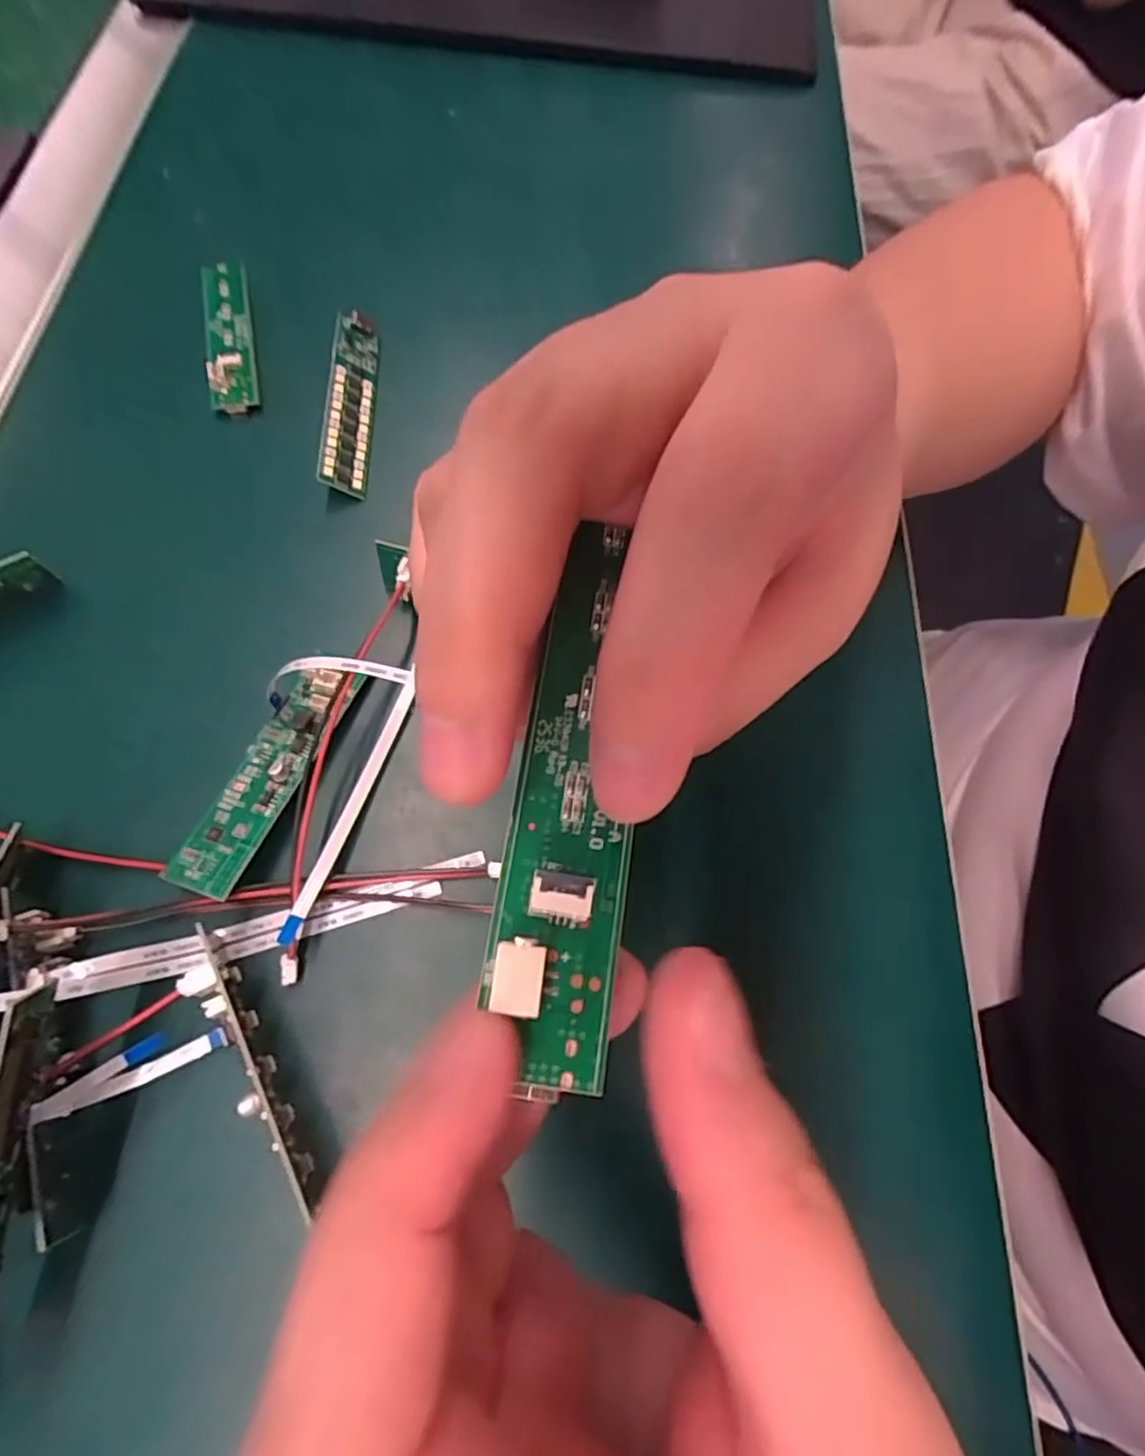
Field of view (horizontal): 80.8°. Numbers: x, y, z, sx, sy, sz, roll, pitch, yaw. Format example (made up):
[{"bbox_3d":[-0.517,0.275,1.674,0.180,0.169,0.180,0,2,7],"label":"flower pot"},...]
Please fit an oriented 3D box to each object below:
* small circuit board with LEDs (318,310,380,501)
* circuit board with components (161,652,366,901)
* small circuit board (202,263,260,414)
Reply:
[{"bbox_3d":[-0.085,-0.127,0.259,0.018,0.005,0.082,15,63,-36],"label":"small circuit board with LEDs"},{"bbox_3d":[-0.091,0.012,0.202,0.021,0.008,0.077,21,69,6],"label":"circuit board with components"},{"bbox_3d":[-0.139,-0.161,0.271,0.017,0.007,0.082,-12,69,-7],"label":"small circuit board"}]

